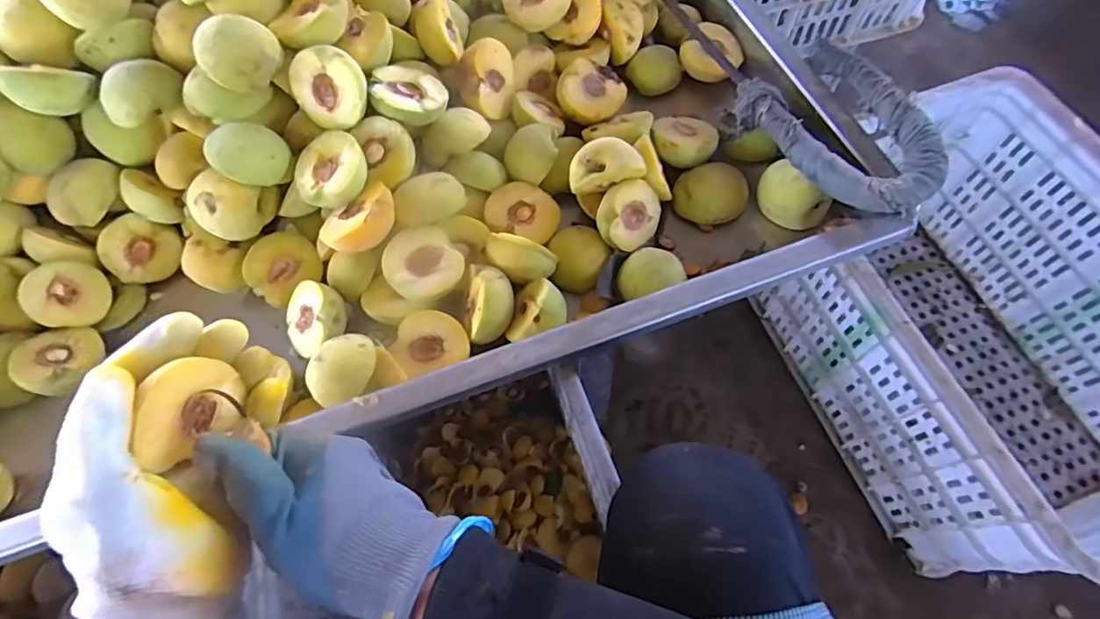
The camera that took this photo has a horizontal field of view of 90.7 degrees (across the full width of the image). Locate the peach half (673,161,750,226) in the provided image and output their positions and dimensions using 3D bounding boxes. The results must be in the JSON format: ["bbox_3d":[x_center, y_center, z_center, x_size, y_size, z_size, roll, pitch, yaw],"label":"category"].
[{"bbox_3d":[0.139,-0.101,0.468,0.059,0.026,0.050,20,66,12],"label":"peach half"}]

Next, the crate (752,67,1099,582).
[{"bbox_3d":[0.544,0.024,0.701,0.368,0.281,0.515,-21,65,-7],"label":"crate"}]

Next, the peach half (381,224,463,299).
[{"bbox_3d":[-0.098,-0.034,0.419,0.054,0.024,0.057,-35,68,-14],"label":"peach half"}]

